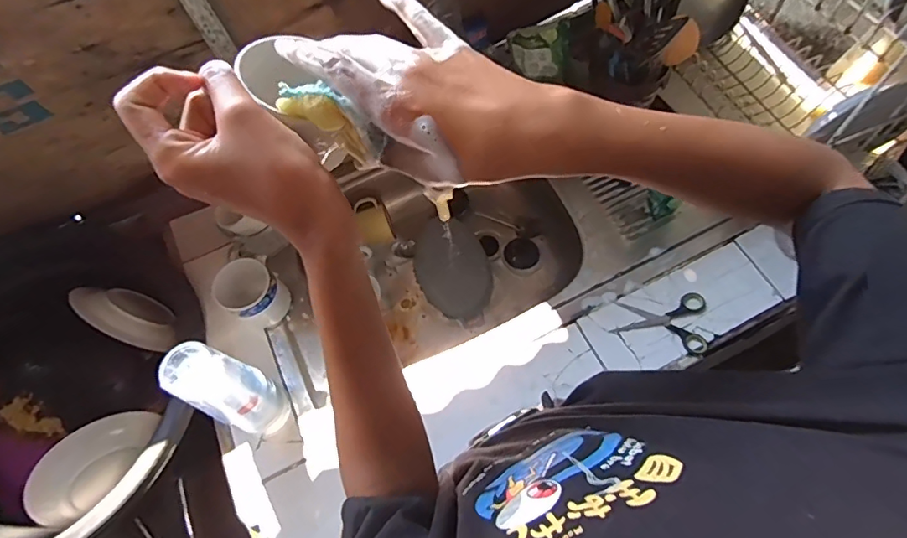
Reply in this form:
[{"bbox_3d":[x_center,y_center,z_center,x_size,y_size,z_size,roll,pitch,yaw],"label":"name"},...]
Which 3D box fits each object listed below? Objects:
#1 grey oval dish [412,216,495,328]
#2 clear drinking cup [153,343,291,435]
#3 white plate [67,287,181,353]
[{"bbox_3d":[0.001,0.001,0.921,0.134,0.046,0.220,-23,68,-3],"label":"grey oval dish"},{"bbox_3d":[-0.284,0.160,0.646,0.069,0.227,0.070,-1,64,2],"label":"clear drinking cup"},{"bbox_3d":[-0.536,0.085,0.827,0.159,0.146,0.032,42,103,11],"label":"white plate"}]

